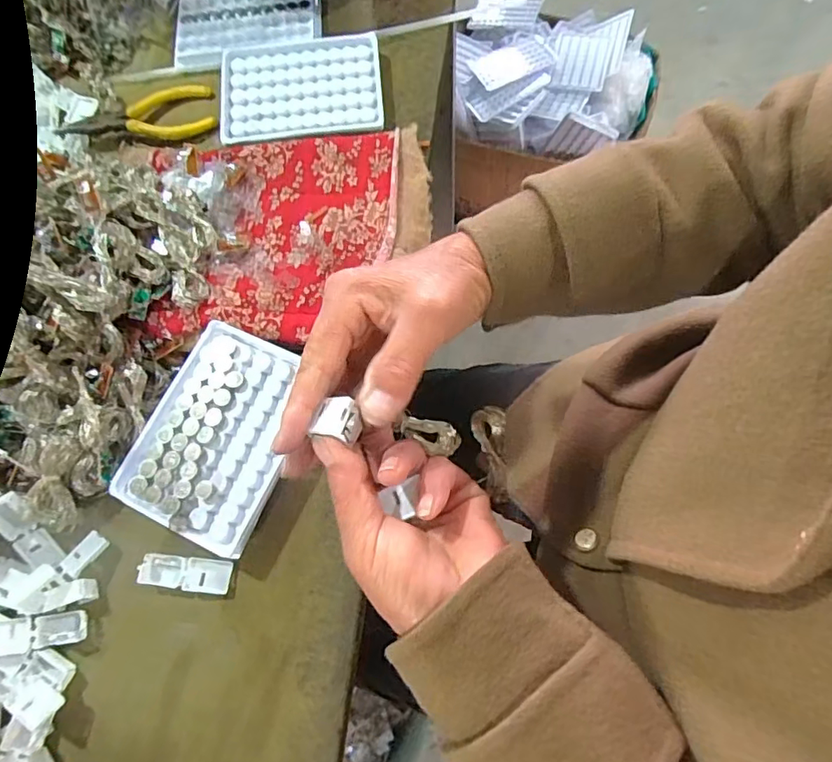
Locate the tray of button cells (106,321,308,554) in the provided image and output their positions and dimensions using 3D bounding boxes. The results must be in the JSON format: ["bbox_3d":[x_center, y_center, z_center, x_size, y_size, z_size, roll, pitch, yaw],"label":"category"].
[{"bbox_3d":[-0.128,0.032,0.337,0.092,0.020,0.130,20,75,9],"label":"tray of button cells"}]

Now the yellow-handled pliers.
[{"bbox_3d":[-0.228,-0.222,0.430,0.122,0.011,0.044,-6,73,1],"label":"yellow-handled pliers"}]

